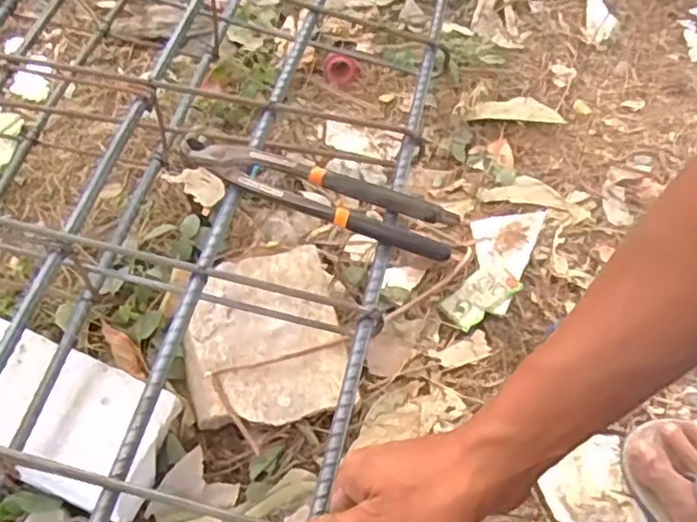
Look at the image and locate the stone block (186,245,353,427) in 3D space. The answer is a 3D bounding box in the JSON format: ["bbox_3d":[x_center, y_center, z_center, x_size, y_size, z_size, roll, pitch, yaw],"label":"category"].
[{"bbox_3d":[-0.077,0.071,0.621,0.144,0.048,0.164,-9,60,-5],"label":"stone block"}]

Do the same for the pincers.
[{"bbox_3d":[-0.023,-0.053,0.516,0.214,0.024,0.041,16,61,9],"label":"pincers"}]

